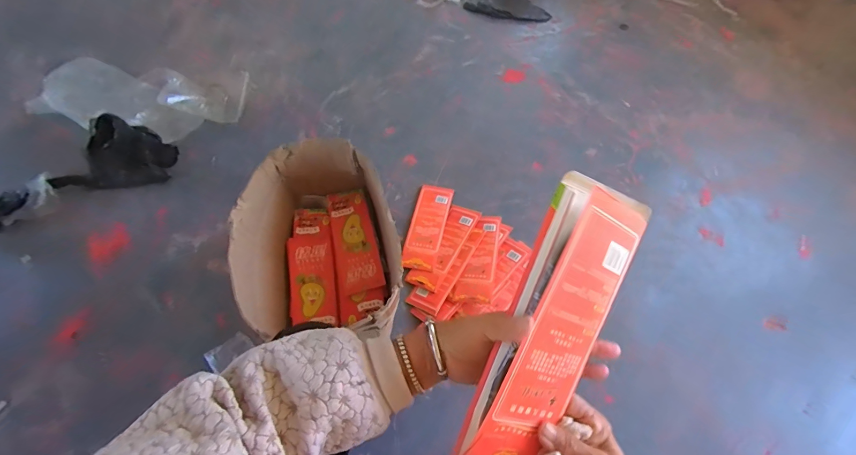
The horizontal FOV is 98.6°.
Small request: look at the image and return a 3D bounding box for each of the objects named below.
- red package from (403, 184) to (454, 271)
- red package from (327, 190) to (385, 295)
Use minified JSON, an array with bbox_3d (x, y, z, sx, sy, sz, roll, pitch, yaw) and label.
[{"bbox_3d":[0.001,-0.004,0.927,0.085,0.007,0.243,11,57,9],"label":"red package"},{"bbox_3d":[-0.162,0.025,0.803,0.087,0.026,0.234,-14,65,-7],"label":"red package"}]

